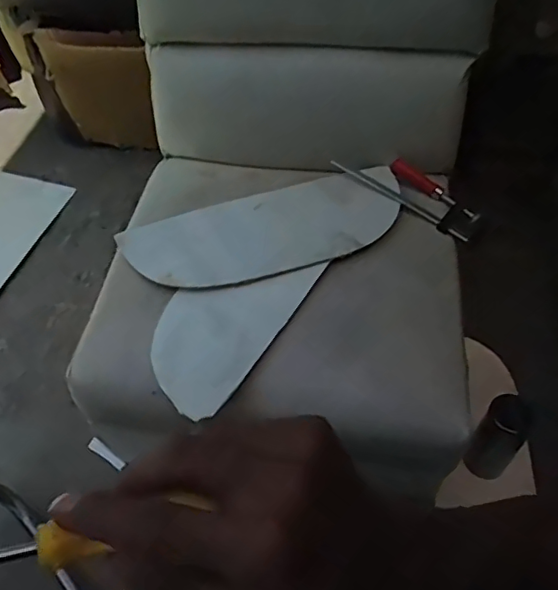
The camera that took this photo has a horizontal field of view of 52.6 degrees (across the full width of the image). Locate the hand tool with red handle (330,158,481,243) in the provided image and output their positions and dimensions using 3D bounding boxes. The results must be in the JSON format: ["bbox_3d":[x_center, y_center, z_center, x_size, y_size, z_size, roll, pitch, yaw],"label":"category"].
[{"bbox_3d":[0.201,-0.166,0.887,0.236,0.026,0.087,28,57,3],"label":"hand tool with red handle"}]

